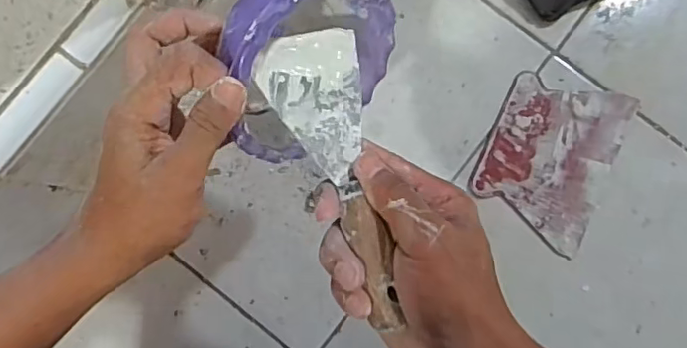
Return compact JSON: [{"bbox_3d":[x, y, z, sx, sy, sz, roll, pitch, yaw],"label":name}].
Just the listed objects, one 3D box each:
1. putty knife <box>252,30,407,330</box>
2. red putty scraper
[{"bbox_3d":[0.003,-0.002,0.323,0.063,0.020,0.167,-18,76,-23],"label":"putty knife"},{"bbox_3d":[0.208,-0.018,0.581,0.120,0.005,0.160,24,86,5],"label":"red putty scraper"}]

